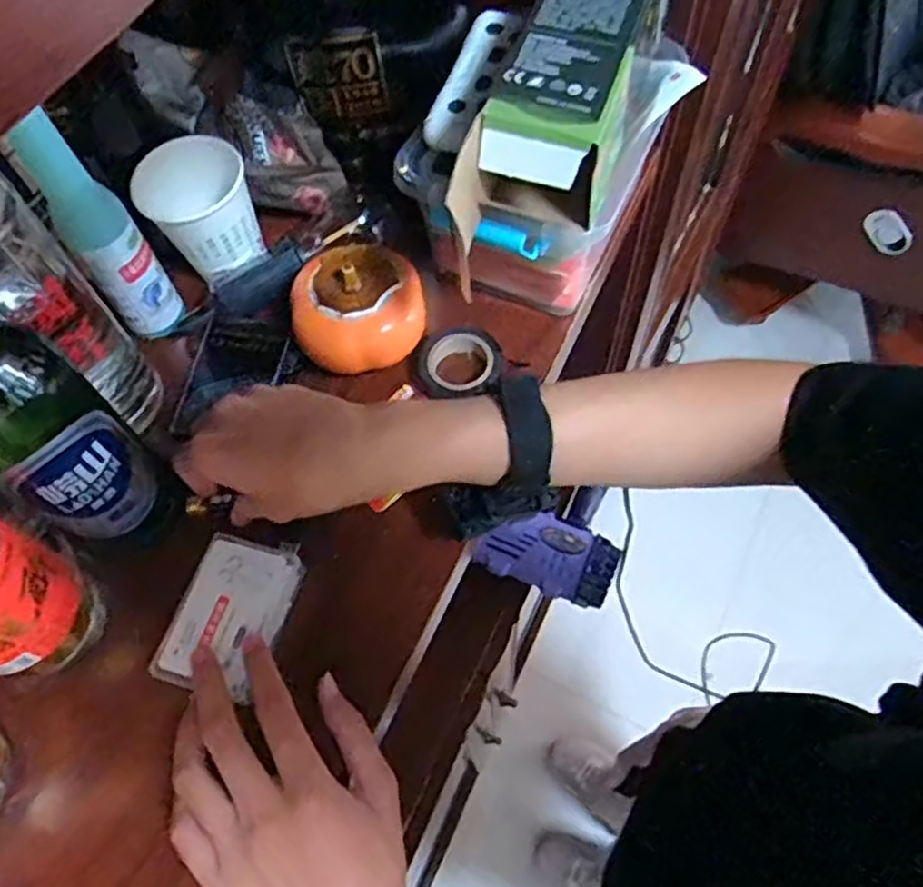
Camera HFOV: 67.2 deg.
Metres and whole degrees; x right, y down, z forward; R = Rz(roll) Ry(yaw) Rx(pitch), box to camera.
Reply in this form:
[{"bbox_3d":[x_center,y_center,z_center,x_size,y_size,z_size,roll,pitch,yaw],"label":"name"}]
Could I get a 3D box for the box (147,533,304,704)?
[{"bbox_3d":[-0.130,0.094,0.396,0.056,0.022,0.089,10,63,9],"label":"box"}]

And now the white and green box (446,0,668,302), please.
[{"bbox_3d":[0.061,-0.207,0.407,0.074,0.080,0.212,17,65,12],"label":"white and green box"}]

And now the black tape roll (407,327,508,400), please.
[{"bbox_3d":[-0.004,-0.055,0.477,0.062,0.020,0.049,-6,62,0],"label":"black tape roll"}]

